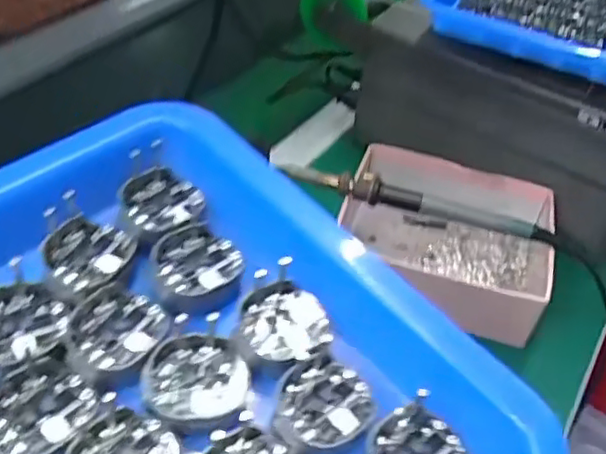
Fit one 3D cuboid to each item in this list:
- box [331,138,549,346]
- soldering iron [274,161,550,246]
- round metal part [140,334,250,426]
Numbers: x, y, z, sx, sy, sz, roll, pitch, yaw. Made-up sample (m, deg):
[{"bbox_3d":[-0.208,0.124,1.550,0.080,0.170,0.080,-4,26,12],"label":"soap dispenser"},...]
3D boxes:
[{"bbox_3d":[0.117,0.009,0.522,0.163,0.059,0.147,14,45,11],"label":"box"},{"bbox_3d":[0.087,-0.025,0.502,0.213,0.020,0.023,14,45,11],"label":"soldering iron"},{"bbox_3d":[-0.030,0.042,0.177,0.028,0.009,0.023,-8,45,-12],"label":"round metal part"}]

